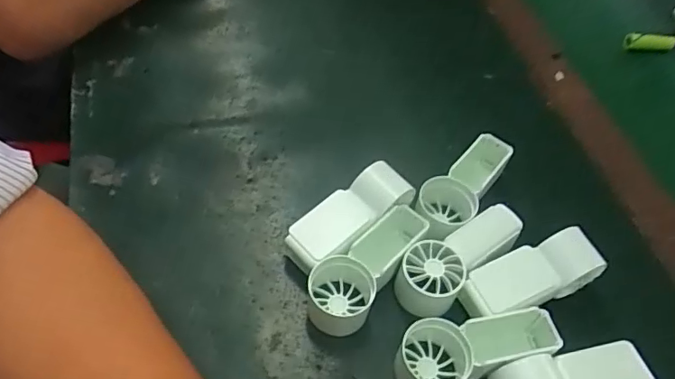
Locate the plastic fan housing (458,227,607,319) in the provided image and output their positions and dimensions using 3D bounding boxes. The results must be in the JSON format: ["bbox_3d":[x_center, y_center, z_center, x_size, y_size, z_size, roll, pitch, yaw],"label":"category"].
[{"bbox_3d":[0.122,0.057,0.344,0.088,0.033,0.033,-15,56,-16],"label":"plastic fan housing"}]

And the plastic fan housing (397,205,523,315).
[{"bbox_3d":[0.075,0.048,0.348,0.102,0.031,0.036,-29,61,-24],"label":"plastic fan housing"}]

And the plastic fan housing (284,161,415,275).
[{"bbox_3d":[0.008,0.021,0.360,0.093,0.036,0.038,-32,62,-26],"label":"plastic fan housing"}]

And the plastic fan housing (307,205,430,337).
[{"bbox_3d":[0.019,0.047,0.345,0.038,0.033,0.093,35,57,19],"label":"plastic fan housing"}]

